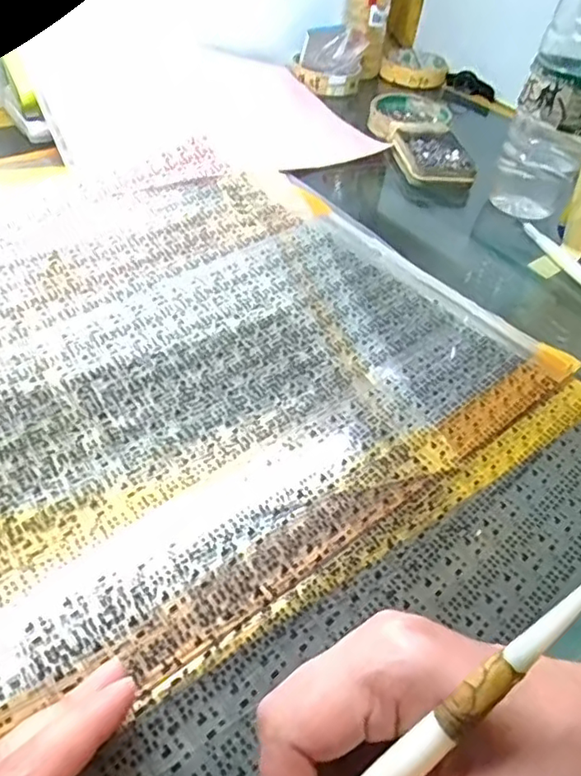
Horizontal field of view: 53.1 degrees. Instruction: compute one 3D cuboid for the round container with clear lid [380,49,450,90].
[{"bbox_3d":[0.161,-0.412,0.750,0.083,0.022,0.101,14,45,7],"label":"round container with clear lid"}]

